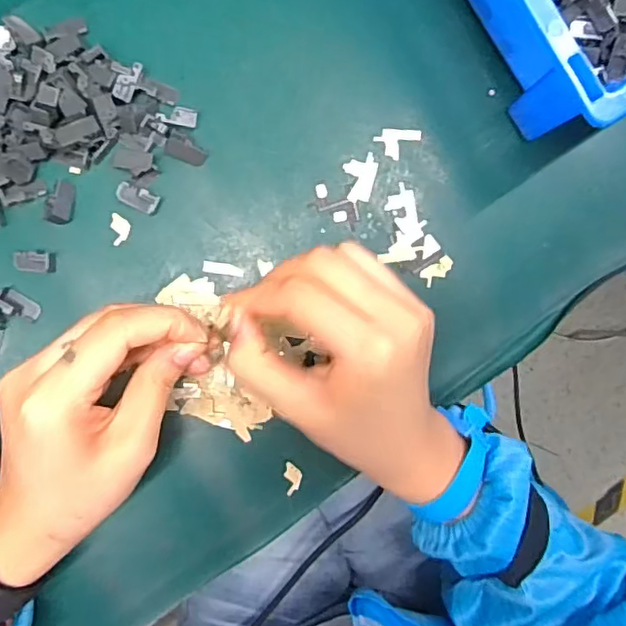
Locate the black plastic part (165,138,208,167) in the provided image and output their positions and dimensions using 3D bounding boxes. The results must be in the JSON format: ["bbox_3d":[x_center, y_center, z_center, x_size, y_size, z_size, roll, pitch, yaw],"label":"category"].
[{"bbox_3d":[-0.069,-0.088,0.322,0.022,0.004,0.011,19,88,-18],"label":"black plastic part"}]

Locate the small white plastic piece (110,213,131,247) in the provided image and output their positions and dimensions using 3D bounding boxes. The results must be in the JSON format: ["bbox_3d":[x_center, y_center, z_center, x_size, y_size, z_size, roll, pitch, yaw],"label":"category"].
[{"bbox_3d":[-0.105,-0.046,0.322,0.010,0.004,0.017,-12,91,-5],"label":"small white plastic piece"}]

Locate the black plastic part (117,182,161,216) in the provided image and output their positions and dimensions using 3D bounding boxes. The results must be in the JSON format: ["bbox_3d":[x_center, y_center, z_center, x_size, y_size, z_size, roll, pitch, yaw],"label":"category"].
[{"bbox_3d":[-0.095,-0.062,0.320,0.023,0.006,0.011,26,87,-5],"label":"black plastic part"}]

